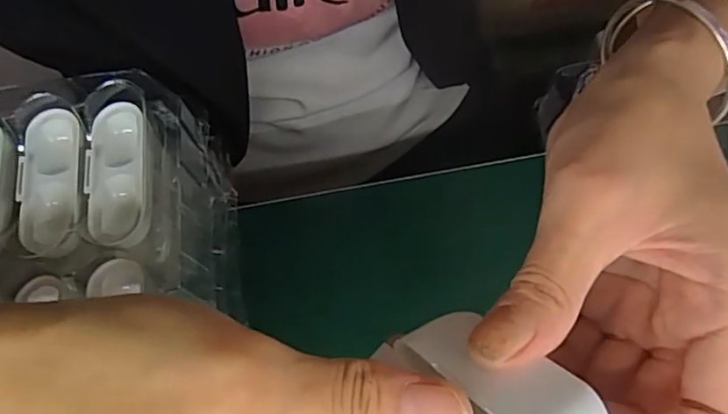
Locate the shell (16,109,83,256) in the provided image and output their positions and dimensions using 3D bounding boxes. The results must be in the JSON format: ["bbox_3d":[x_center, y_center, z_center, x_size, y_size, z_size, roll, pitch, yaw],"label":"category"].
[{"bbox_3d":[-0.134,-0.012,0.255,0.025,0.013,0.063,-7,68,-1],"label":"shell"}]

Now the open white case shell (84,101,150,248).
[{"bbox_3d":[-0.106,-0.015,0.251,0.024,0.008,0.066,-8,68,-2],"label":"open white case shell"}]

